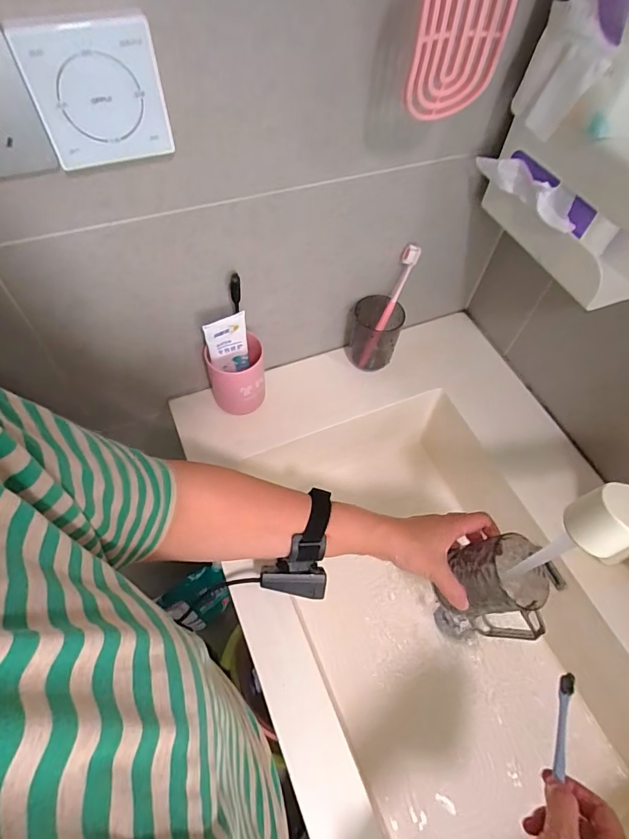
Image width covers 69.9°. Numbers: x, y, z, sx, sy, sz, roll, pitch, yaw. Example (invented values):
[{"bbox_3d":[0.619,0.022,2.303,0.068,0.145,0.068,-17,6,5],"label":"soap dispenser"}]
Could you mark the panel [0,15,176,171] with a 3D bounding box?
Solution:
[{"bbox_3d":[-0.153,-0.230,0.322,0.086,0.083,0.012,-19,61,-14],"label":"panel"}]

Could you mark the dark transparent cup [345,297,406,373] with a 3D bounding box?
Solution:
[{"bbox_3d":[0.085,-0.122,0.673,0.076,0.113,0.067,7,58,2],"label":"dark transparent cup"}]

